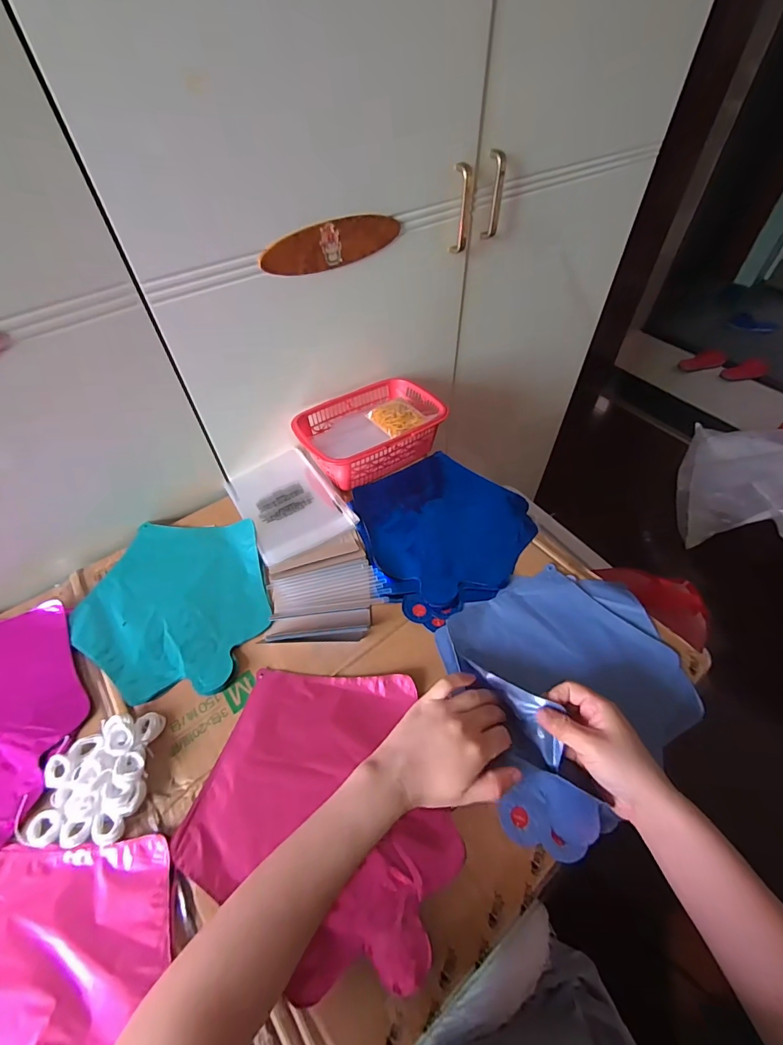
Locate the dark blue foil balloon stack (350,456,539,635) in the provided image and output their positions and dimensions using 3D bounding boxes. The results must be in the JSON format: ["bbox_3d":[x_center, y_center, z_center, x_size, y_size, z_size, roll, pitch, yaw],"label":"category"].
[{"bbox_3d":[0.067,0.002,0.582,0.226,0.033,0.248,-26,55,-18],"label":"dark blue foil balloon stack"}]

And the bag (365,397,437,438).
[{"bbox_3d":[0.013,-0.159,0.627,0.069,0.019,0.081,-29,56,-20],"label":"bag"}]

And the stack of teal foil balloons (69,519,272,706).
[{"bbox_3d":[-0.258,0.094,0.508,0.221,0.011,0.221,-2,51,0],"label":"stack of teal foil balloons"}]

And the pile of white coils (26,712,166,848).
[{"bbox_3d":[-0.270,0.229,0.383,0.094,0.020,0.100,-3,51,-1],"label":"pile of white coils"}]

